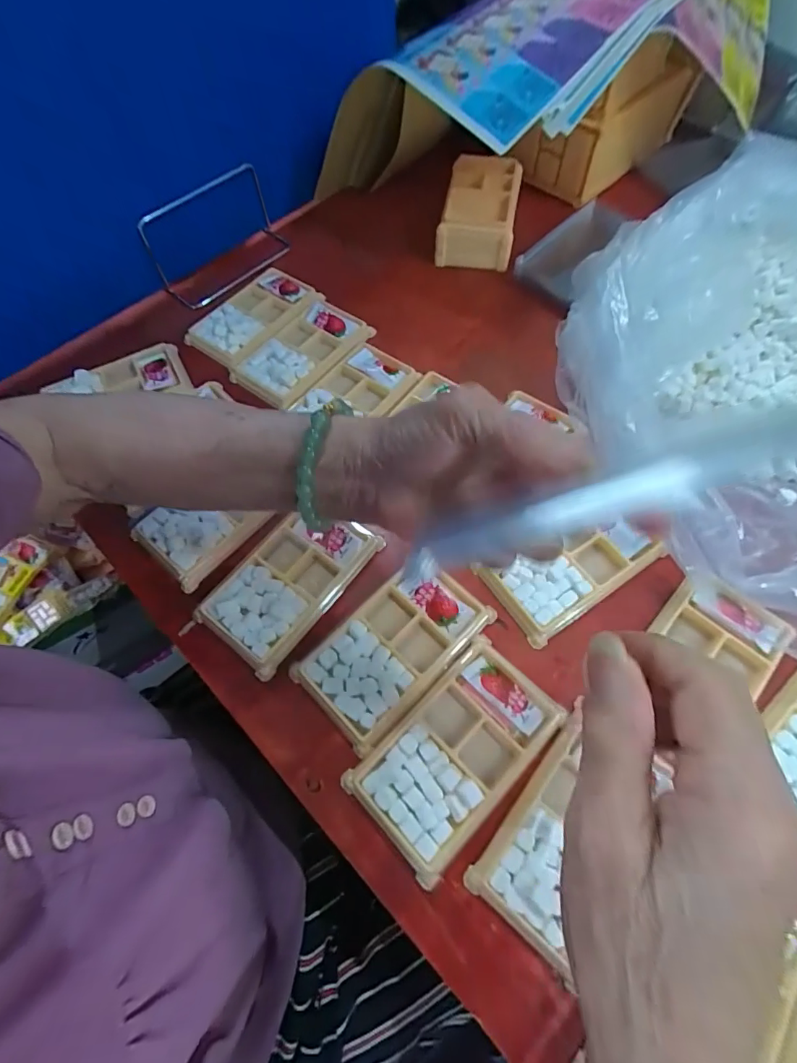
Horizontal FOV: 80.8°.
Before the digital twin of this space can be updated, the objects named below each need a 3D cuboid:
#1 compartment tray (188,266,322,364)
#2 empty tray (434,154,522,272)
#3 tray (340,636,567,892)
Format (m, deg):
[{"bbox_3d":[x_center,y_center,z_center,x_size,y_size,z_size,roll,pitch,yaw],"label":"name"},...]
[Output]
[{"bbox_3d":[-0.156,-0.233,0.504,0.086,0.016,0.130,36,71,18],"label":"compartment tray"},{"bbox_3d":[0.097,-0.374,0.543,0.080,0.050,0.143,12,65,8],"label":"empty tray"},{"bbox_3d":[0.038,0.142,0.306,0.134,0.012,0.075,-42,69,-16],"label":"tray"}]

